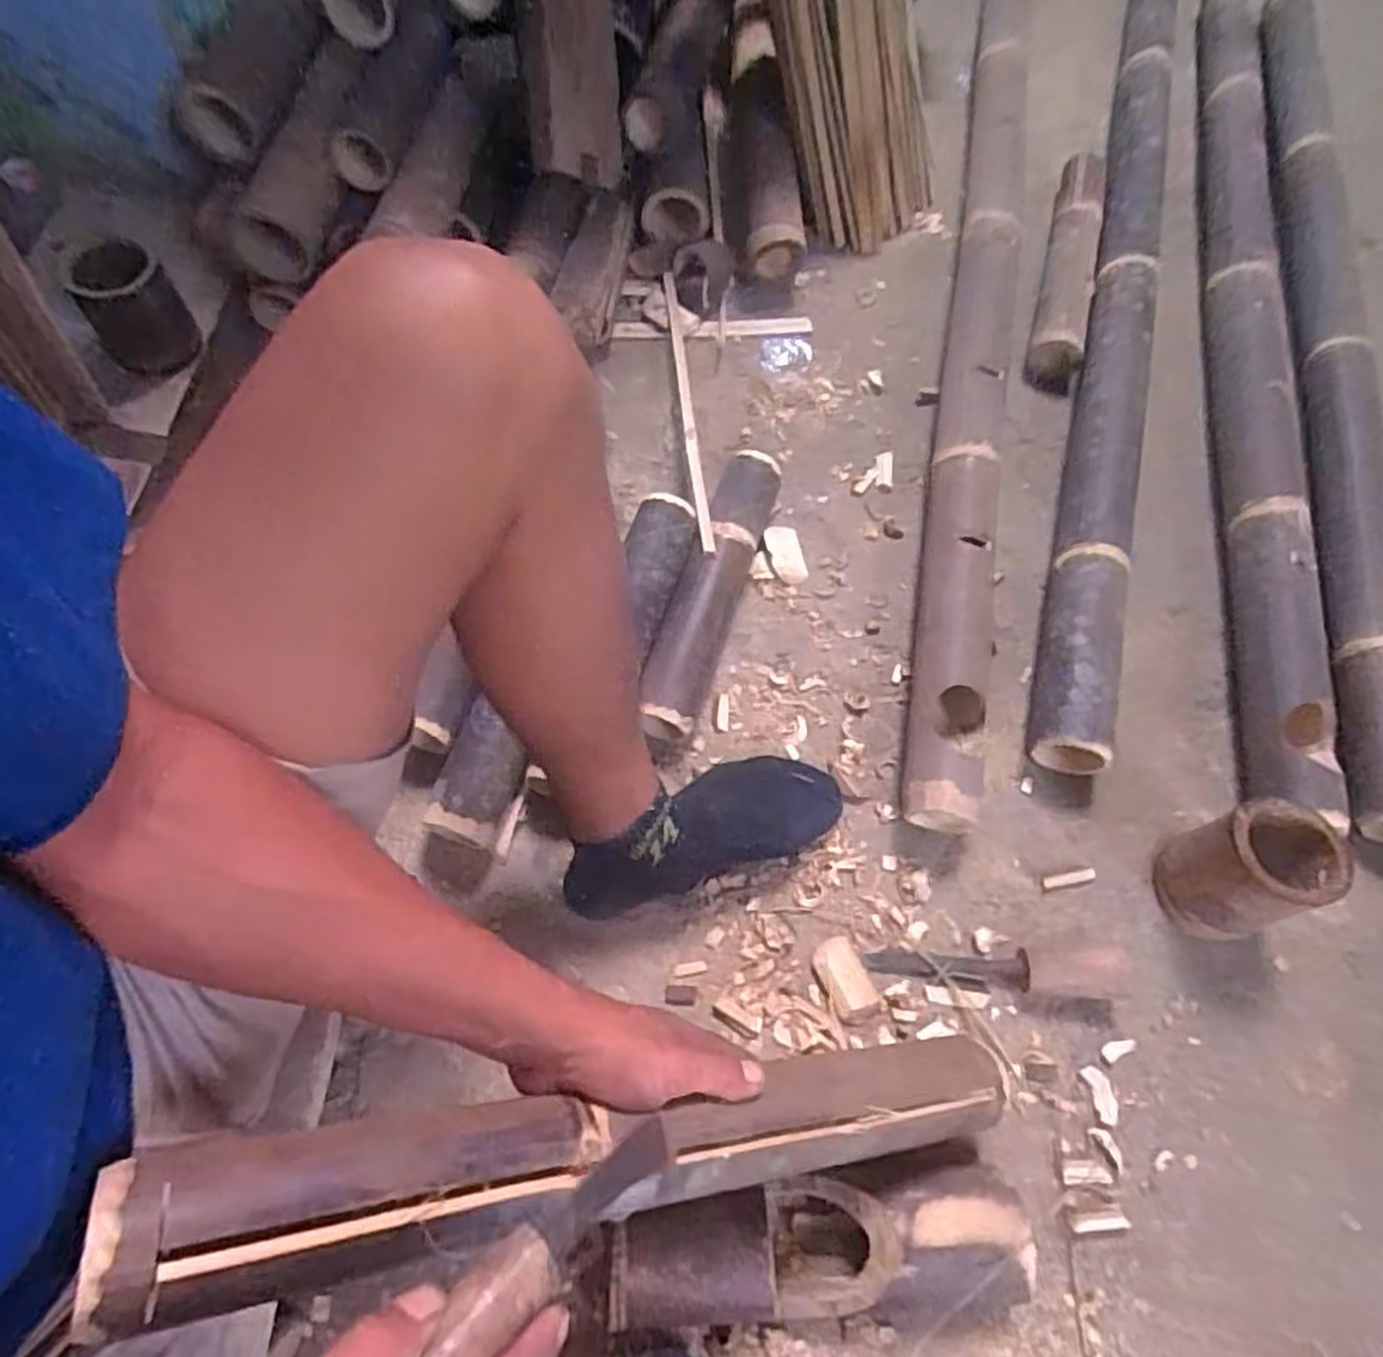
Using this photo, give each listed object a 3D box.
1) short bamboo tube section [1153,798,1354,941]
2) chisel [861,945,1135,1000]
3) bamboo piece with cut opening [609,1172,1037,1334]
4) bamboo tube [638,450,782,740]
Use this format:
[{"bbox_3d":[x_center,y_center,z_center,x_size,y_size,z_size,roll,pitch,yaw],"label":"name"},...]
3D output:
[{"bbox_3d":[0.453,0.159,0.644,0.091,0.122,0.083,2,59,-3],"label":"short bamboo tube section"},{"bbox_3d":[0.248,0.231,0.628,0.206,0.031,0.036,5,65,-3],"label":"chisel"},{"bbox_3d":[0.085,0.390,0.538,0.280,0.065,0.082,1,65,-5],"label":"bamboo piece with cut opening"},{"bbox_3d":[0.022,-0.087,0.738,0.063,0.059,0.326,19,73,7],"label":"bamboo tube"}]

